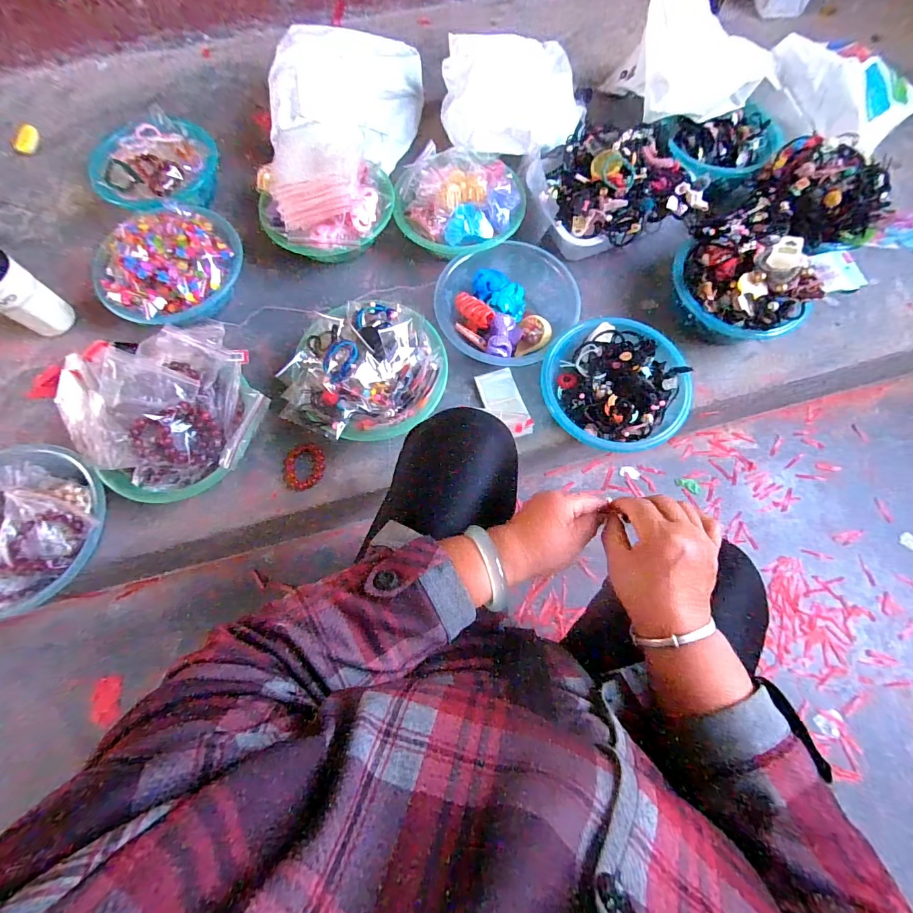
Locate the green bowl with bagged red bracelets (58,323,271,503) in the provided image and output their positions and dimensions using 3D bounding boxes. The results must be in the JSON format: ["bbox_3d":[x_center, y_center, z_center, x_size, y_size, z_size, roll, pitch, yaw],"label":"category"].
[{"bbox_3d":[-0.422,-0.072,0.596,0.245,0.129,0.232,0,72,0],"label":"green bowl with bagged red bracelets"}]

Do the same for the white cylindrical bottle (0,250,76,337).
[{"bbox_3d":[-0.721,-0.266,0.678,0.079,0.144,0.078,0,72,0],"label":"white cylindrical bottle"}]

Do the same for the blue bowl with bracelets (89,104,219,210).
[{"bbox_3d":[-0.567,-0.546,0.792,0.222,0.090,0.204,0,72,0],"label":"blue bowl with bracelets"}]

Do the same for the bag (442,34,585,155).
[{"bbox_3d":[0.114,-0.711,0.815,0.283,0.085,0.265,4,72,1],"label":"bag"}]

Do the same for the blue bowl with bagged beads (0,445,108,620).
[{"bbox_3d":[-0.628,0.102,0.591,0.215,0.094,0.231,0,72,0],"label":"blue bowl with bagged beads"}]

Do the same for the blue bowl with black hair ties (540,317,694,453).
[{"bbox_3d":[0.254,-0.110,0.675,0.205,0.077,0.225,-43,77,-13],"label":"blue bowl with black hair ties"}]

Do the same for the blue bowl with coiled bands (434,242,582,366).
[{"bbox_3d":[0.080,-0.263,0.725,0.222,0.068,0.212,0,72,0],"label":"blue bowl with coiled bands"}]

